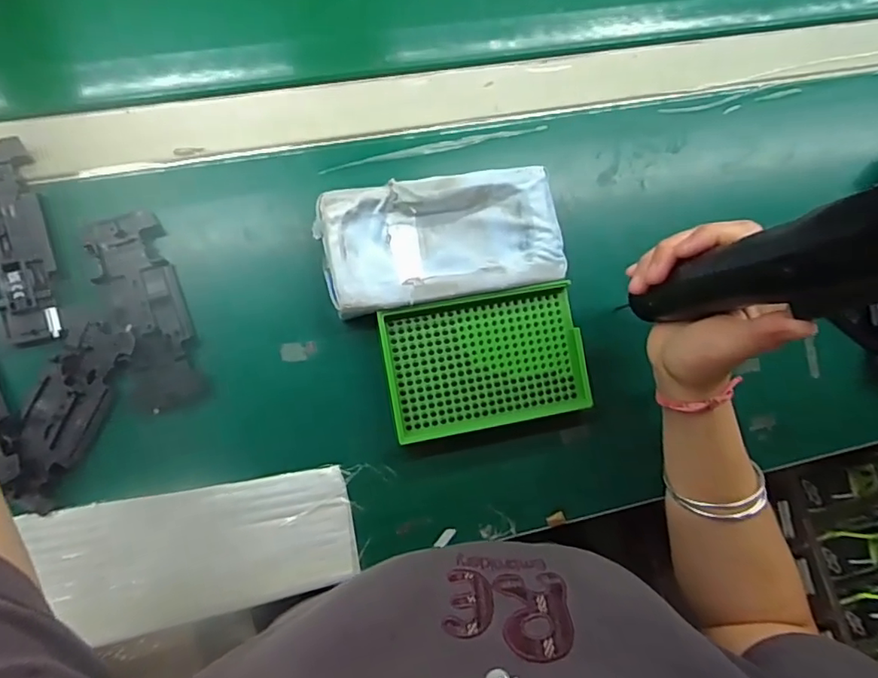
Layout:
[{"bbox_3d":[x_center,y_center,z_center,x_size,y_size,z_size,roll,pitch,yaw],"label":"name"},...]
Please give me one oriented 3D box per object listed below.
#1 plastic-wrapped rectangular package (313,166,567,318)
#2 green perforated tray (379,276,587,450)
[{"bbox_3d":[0.002,-0.067,0.384,0.159,0.033,0.080,-11,89,-10],"label":"plastic-wrapped rectangular package"},{"bbox_3d":[0.031,0.016,0.391,0.136,0.027,0.090,-10,89,-10],"label":"green perforated tray"}]

